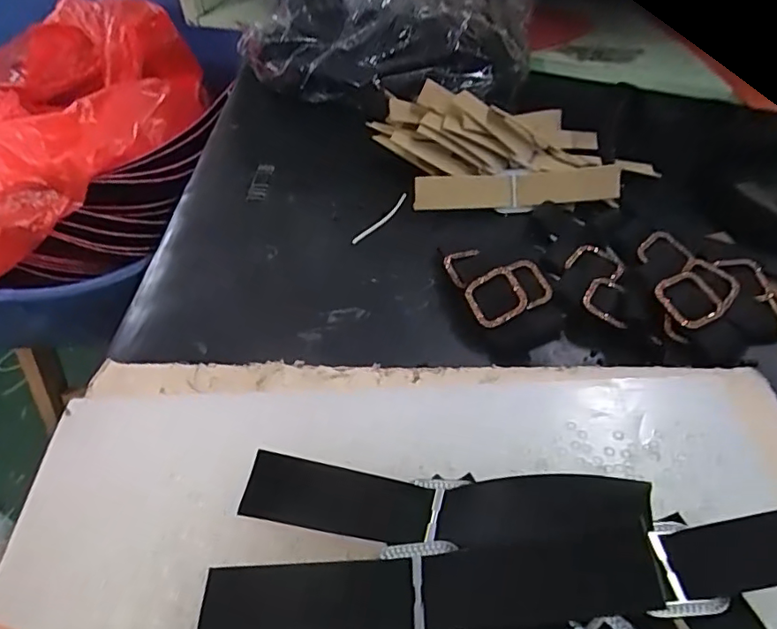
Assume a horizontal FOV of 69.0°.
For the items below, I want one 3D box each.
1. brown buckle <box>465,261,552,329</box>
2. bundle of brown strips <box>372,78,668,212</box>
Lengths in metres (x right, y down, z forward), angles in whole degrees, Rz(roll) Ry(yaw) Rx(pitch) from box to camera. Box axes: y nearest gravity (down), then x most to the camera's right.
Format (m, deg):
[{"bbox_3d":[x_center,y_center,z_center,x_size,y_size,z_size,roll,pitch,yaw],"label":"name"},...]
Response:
[{"bbox_3d":[0.064,-0.012,0.300,0.046,0.016,0.028,-21,49,-18],"label":"brown buckle"},{"bbox_3d":[0.085,-0.116,0.382,0.187,0.050,0.110,-2,47,0],"label":"bundle of brown strips"}]

